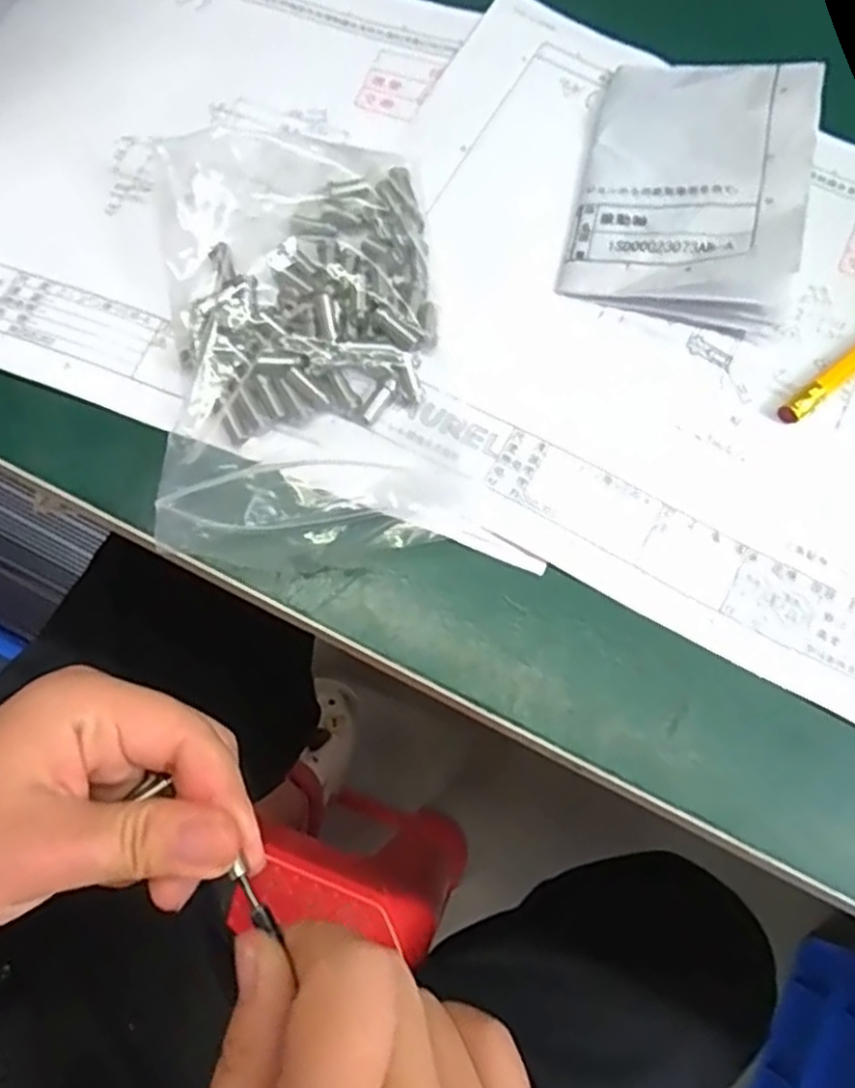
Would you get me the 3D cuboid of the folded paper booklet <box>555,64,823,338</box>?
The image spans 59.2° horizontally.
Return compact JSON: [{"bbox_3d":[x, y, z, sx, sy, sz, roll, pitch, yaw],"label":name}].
[{"bbox_3d":[0.095,-0.126,0.260,0.078,0.032,0.096,13,72,3],"label":"folded paper booklet"}]

